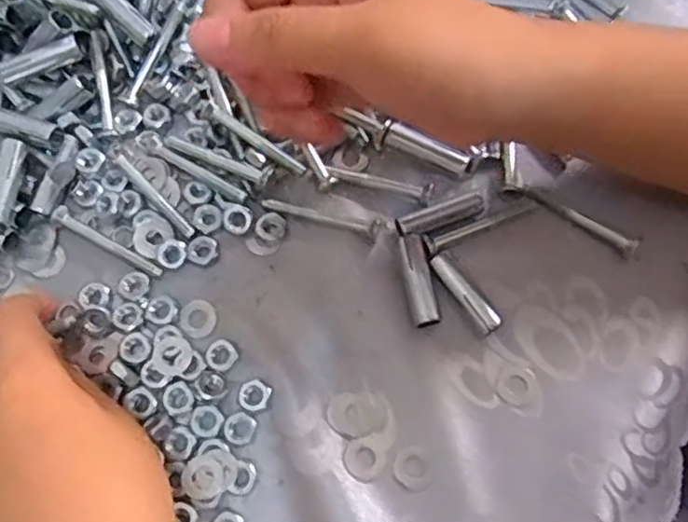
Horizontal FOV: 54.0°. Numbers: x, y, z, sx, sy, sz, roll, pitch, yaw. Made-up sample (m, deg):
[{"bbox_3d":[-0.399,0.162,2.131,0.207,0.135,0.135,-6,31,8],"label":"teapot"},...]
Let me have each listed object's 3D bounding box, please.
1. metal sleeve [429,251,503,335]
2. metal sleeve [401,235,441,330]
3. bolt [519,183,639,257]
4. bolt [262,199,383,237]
[{"bbox_3d":[0.051,0.014,0.288,0.010,0.010,0.039,-36,73,-11],"label":"metal sleeve"},{"bbox_3d":[0.033,0.008,0.289,0.011,0.009,0.040,-9,69,-2],"label":"metal sleeve"},{"bbox_3d":[0.104,-0.019,0.300,0.055,0.006,0.007,33,74,13],"label":"bolt"},{"bbox_3d":[-0.010,-0.020,0.304,0.054,0.007,0.009,13,70,6],"label":"bolt"}]

